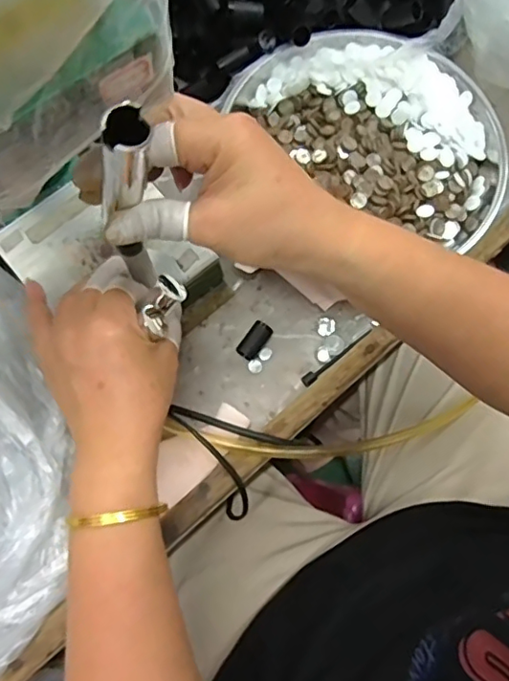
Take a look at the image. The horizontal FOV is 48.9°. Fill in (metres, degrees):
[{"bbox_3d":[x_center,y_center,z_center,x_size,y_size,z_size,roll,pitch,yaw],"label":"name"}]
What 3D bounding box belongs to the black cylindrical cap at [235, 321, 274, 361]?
[{"bbox_3d":[-0.001,0.000,0.440,0.017,0.016,0.029,40,77,9],"label":"black cylindrical cap"}]

